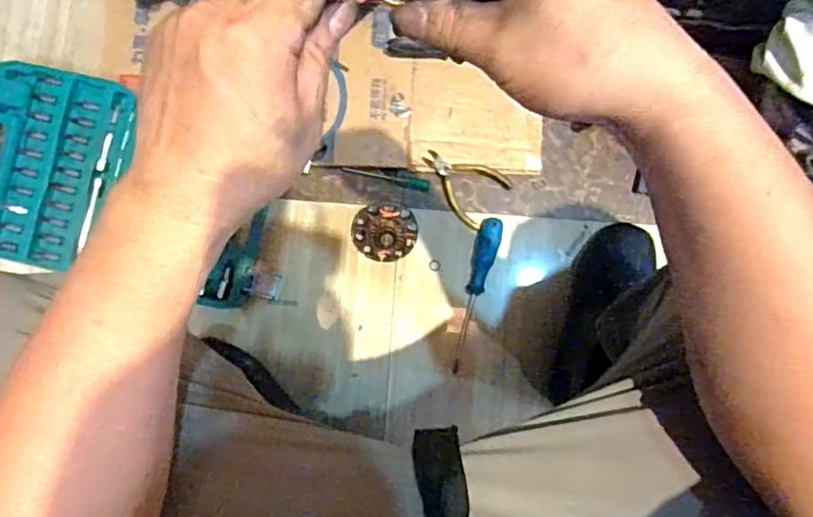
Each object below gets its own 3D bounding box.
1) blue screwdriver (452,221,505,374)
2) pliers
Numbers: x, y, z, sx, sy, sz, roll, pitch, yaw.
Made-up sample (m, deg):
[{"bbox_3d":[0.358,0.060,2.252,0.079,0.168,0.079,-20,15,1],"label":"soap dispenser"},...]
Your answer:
[{"bbox_3d":[0.086,0.045,0.755,0.030,0.022,0.194,14,83,3],"label":"blue screwdriver"},{"bbox_3d":[0.073,-0.101,0.782,0.109,0.026,0.079,41,85,5],"label":"pliers"}]

